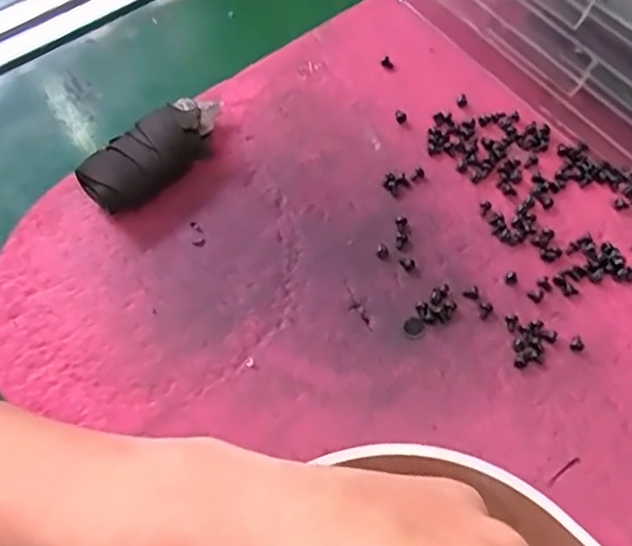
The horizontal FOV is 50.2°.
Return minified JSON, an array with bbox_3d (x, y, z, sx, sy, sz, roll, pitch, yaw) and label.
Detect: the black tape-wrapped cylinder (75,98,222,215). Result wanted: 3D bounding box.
[{"bbox_3d":[-0.072,-0.056,0.304,0.071,0.019,0.027,-42,68,-18],"label":"black tape-wrapped cylinder"}]

